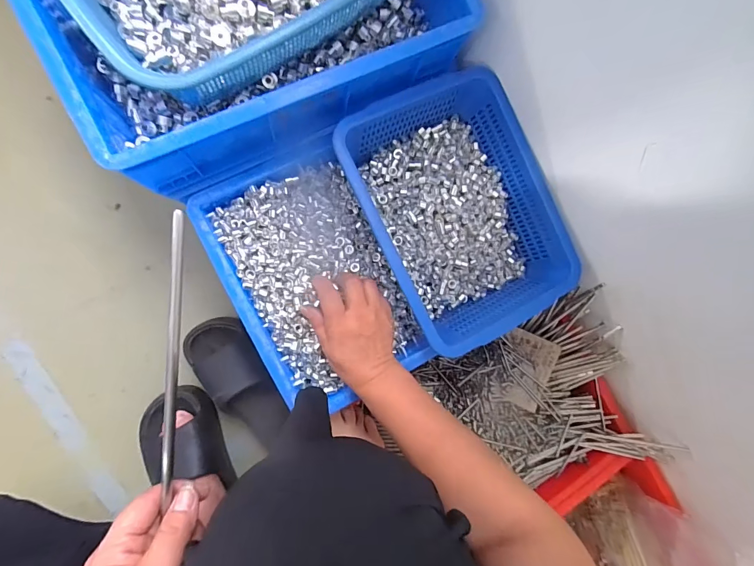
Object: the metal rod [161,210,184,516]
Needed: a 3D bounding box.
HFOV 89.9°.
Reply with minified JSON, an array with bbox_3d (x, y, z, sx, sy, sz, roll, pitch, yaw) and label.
[{"bbox_3d":[-0.147,0.051,0.272,0.006,0.007,0.201,4,94,-10],"label":"metal rod"}]

